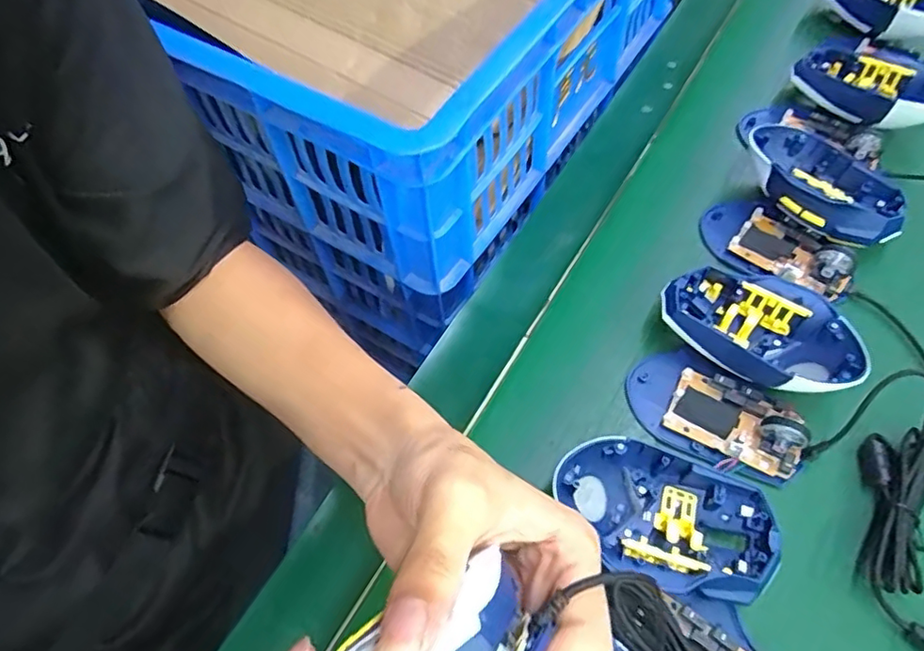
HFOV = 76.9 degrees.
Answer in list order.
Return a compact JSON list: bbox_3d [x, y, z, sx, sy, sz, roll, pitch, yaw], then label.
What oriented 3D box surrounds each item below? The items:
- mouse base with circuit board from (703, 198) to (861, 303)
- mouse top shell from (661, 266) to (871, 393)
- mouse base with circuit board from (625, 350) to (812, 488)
[{"bbox_3d":[0.227,-0.059,0.423,0.057,0.028,0.108,-34,62,-16],"label":"mouse base with circuit board"},{"bbox_3d":[0.191,0.003,0.379,0.123,0.034,0.077,24,63,18],"label":"mouse top shell"},{"bbox_3d":[0.157,0.052,0.358,0.107,0.026,0.059,31,65,21],"label":"mouse base with circuit board"}]

